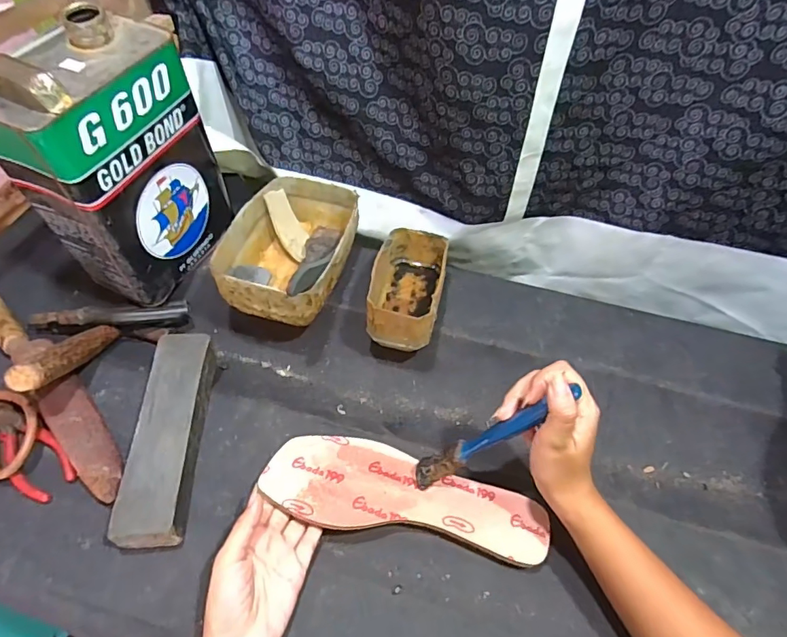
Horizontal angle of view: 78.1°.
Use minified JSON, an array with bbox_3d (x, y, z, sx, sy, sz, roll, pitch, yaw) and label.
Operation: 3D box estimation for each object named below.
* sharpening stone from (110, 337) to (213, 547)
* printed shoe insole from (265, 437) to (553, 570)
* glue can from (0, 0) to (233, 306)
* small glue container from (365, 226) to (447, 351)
[{"bbox_3d":[-0.205,0.103,0.446,0.050,0.034,0.194,-2,51,-4],"label":"sharpening stone"},{"bbox_3d":[0.011,0.153,0.422,0.241,0.018,0.079,12,54,4],"label":"printed shoe insole"},{"bbox_3d":[-0.274,-0.151,0.498,0.107,0.234,0.164,19,53,13],"label":"glue can"},{"bbox_3d":[0.015,-0.033,0.539,0.079,0.058,0.131,8,52,6],"label":"small glue container"}]

